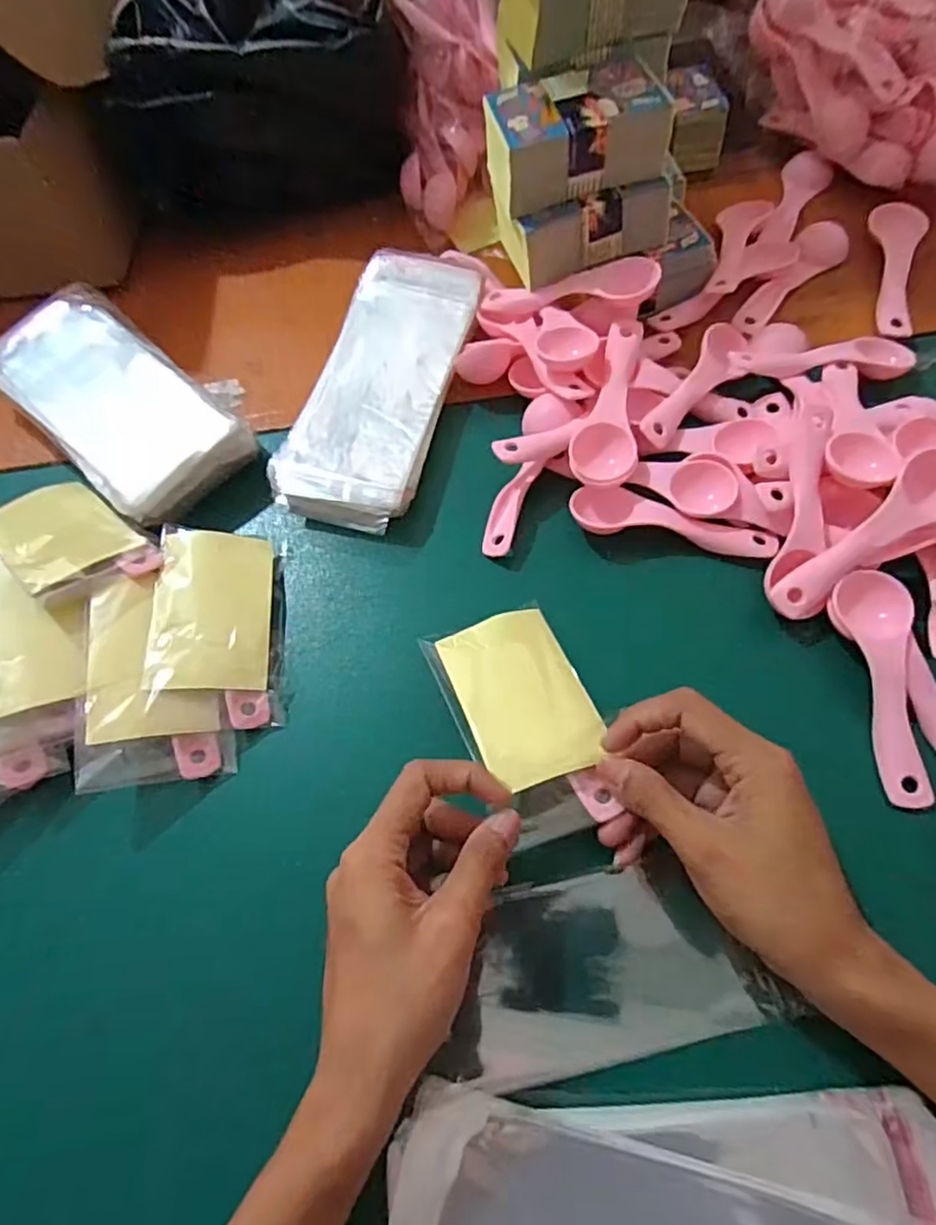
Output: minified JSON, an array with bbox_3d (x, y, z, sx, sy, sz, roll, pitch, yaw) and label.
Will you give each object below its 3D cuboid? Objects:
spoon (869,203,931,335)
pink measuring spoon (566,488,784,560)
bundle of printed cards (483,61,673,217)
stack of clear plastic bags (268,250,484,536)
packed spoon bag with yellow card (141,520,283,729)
[{"bbox_3d":[0.279,-0.226,0.419,0.032,0.019,0.103,14,68,11],"label":"spoon"},{"bbox_3d":[0.114,-0.050,0.358,0.112,0.014,0.024,10,67,9],"label":"pink measuring spoon"},{"bbox_3d":[0.057,-0.276,0.367,0.102,0.037,0.066,-17,66,-3],"label":"bundle of printed cards"},{"bbox_3d":[-0.055,-0.142,0.403,0.084,0.032,0.195,13,68,10],"label":"stack of clear plastic bags"},{"bbox_3d":[-0.134,0.006,0.345,0.067,0.010,0.112,1,66,-17],"label":"packed spoon bag with yellow card"}]

